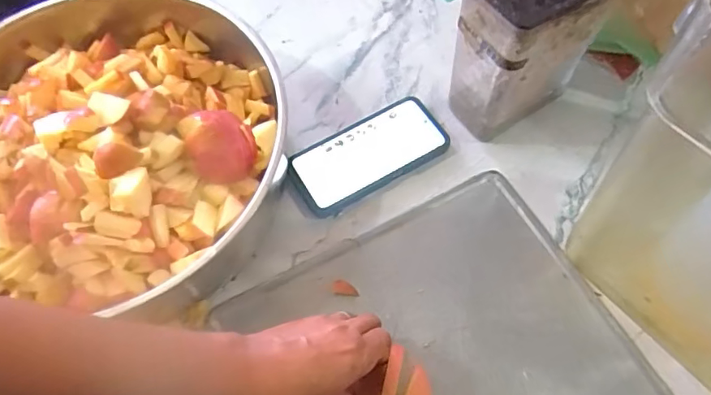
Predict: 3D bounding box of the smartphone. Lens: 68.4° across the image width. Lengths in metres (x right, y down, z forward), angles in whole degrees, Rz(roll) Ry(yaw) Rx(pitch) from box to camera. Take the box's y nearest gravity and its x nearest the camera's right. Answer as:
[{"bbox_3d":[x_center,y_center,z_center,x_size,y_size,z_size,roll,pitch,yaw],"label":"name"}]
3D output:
[{"bbox_3d":[0.015,-0.048,0.569,0.168,0.014,0.081,-29,64,-12],"label":"smartphone"}]

